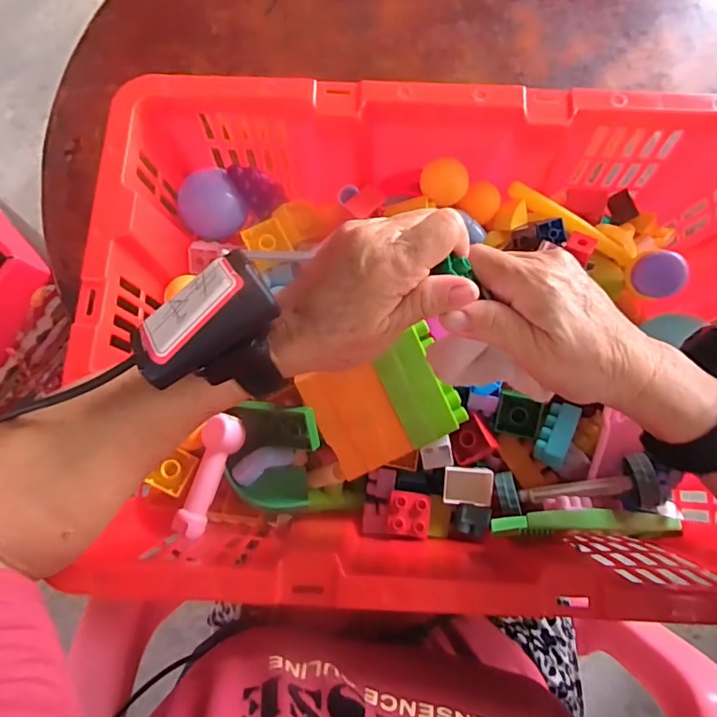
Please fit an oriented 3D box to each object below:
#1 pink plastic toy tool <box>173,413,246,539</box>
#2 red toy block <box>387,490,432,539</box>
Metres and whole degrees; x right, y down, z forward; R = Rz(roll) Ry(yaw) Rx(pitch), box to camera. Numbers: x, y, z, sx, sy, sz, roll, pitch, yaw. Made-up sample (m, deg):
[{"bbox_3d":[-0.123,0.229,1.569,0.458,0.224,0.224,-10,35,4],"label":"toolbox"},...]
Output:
[{"bbox_3d":[-0.109,0.085,0.378,0.024,0.021,0.087,22,78,4],"label":"pink plastic toy tool"},{"bbox_3d":[0.039,0.122,0.402,0.032,0.026,0.035,6,77,1],"label":"red toy block"}]

